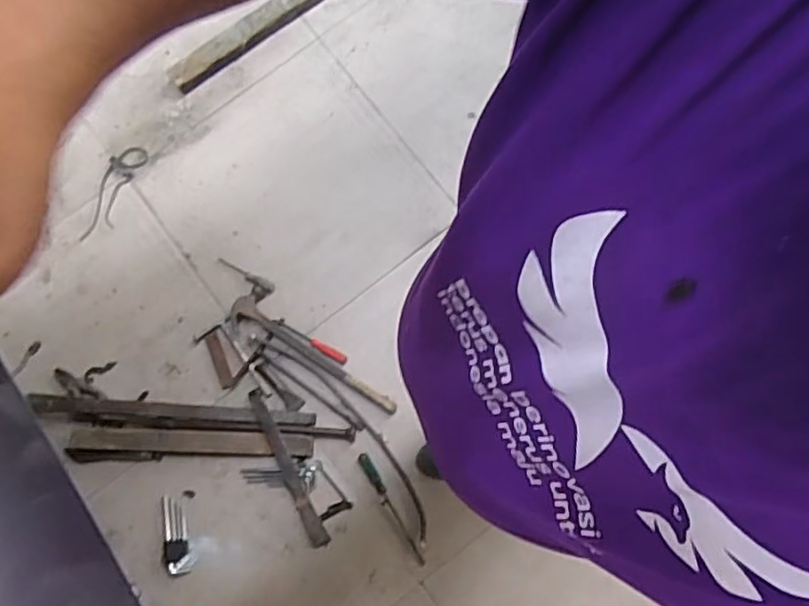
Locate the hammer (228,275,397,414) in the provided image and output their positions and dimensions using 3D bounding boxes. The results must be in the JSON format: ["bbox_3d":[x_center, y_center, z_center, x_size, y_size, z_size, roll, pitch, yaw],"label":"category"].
[{"bbox_3d":[-0.205,0.110,1.403,0.437,0.027,0.142,33,83,7],"label":"hammer"}]

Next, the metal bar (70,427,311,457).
[{"bbox_3d":[-0.477,0.310,1.373,0.536,0.023,0.054,1,80,2],"label":"metal bar"}]

